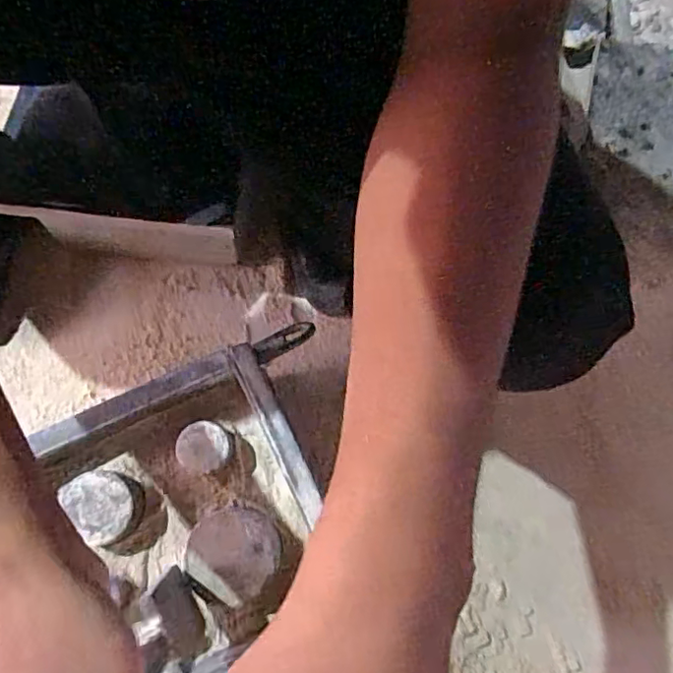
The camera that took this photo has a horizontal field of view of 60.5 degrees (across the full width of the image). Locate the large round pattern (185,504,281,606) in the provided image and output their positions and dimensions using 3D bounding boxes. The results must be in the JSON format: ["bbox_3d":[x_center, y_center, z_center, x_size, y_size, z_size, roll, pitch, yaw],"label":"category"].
[{"bbox_3d":[-0.081,0.172,0.471,0.071,0.037,0.065,0,78,1],"label":"large round pattern"}]

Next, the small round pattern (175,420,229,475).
[{"bbox_3d":[-0.112,0.096,0.493,0.042,0.040,0.040,0,78,1],"label":"small round pattern"}]

